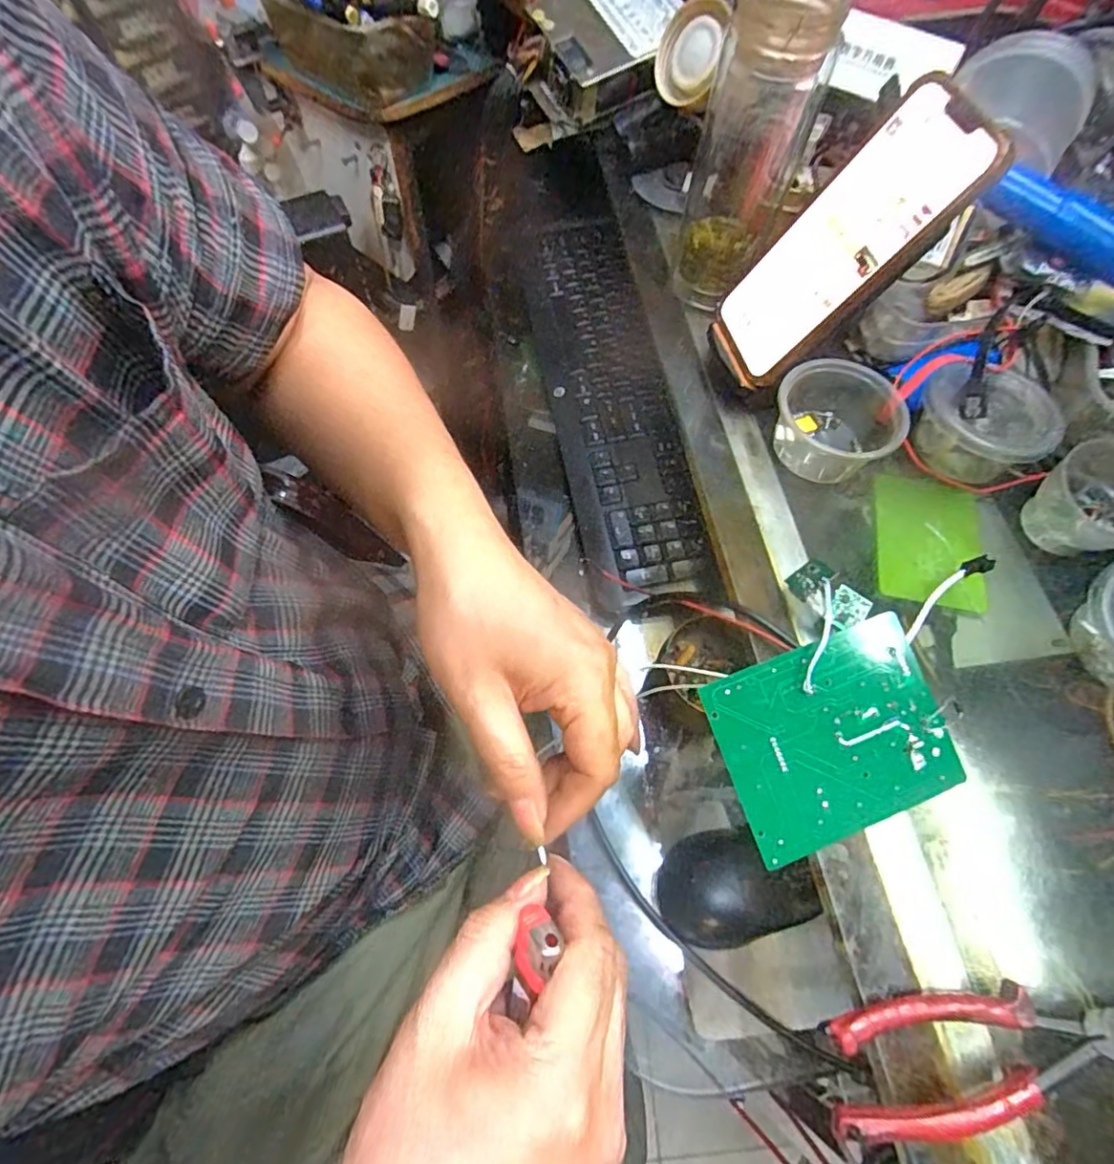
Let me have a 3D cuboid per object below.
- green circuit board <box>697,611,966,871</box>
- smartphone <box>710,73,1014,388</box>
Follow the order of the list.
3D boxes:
[{"bbox_3d":[0.140,0.076,0.293,0.112,0.006,0.090,-20,84,-8],"label":"green circuit board"},{"bbox_3d":[0.166,-0.196,0.351,0.020,0.166,0.075,5,59,-34],"label":"smartphone"}]

